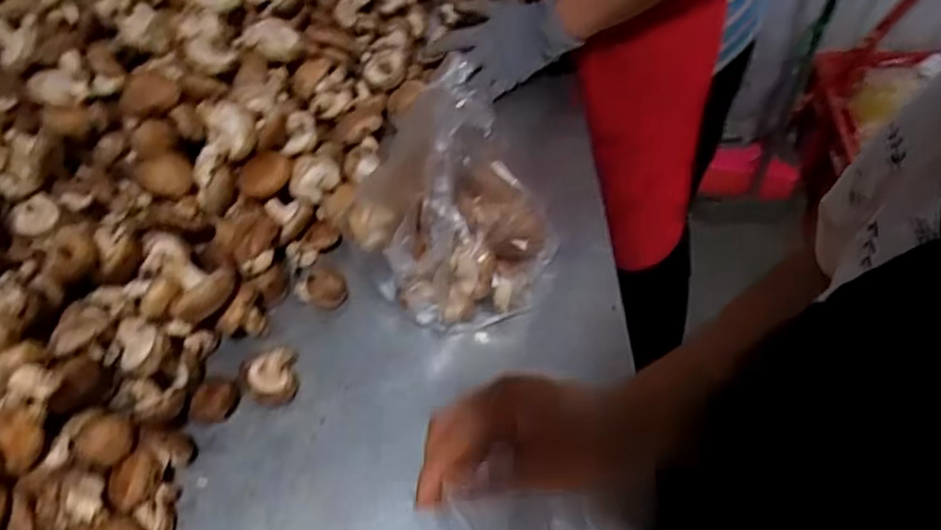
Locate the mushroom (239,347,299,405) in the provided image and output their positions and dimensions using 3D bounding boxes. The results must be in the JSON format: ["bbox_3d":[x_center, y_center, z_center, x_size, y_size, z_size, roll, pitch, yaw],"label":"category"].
[{"bbox_3d":[-0.171,0.096,0.575,0.043,0.028,0.042,-2,54,2],"label":"mushroom"}]

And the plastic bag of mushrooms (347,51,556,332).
[{"bbox_3d":[-0.018,-0.047,0.567,0.169,0.176,0.127,-14,55,-7],"label":"plastic bag of mushrooms"}]

